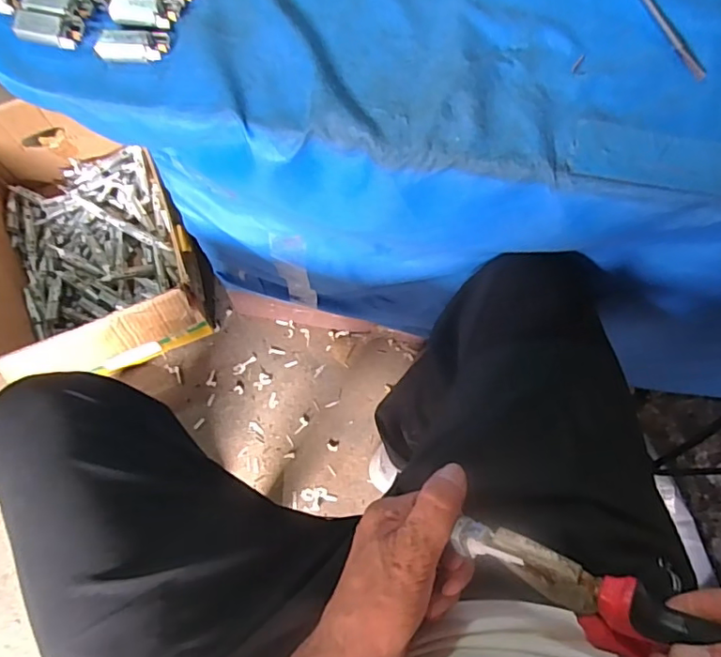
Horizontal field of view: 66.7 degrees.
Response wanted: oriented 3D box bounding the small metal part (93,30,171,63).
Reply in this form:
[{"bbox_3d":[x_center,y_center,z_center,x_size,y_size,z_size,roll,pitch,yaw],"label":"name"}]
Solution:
[{"bbox_3d":[-0.158,-0.197,0.379,0.048,0.012,0.023,-3,72,-2],"label":"small metal part"}]

